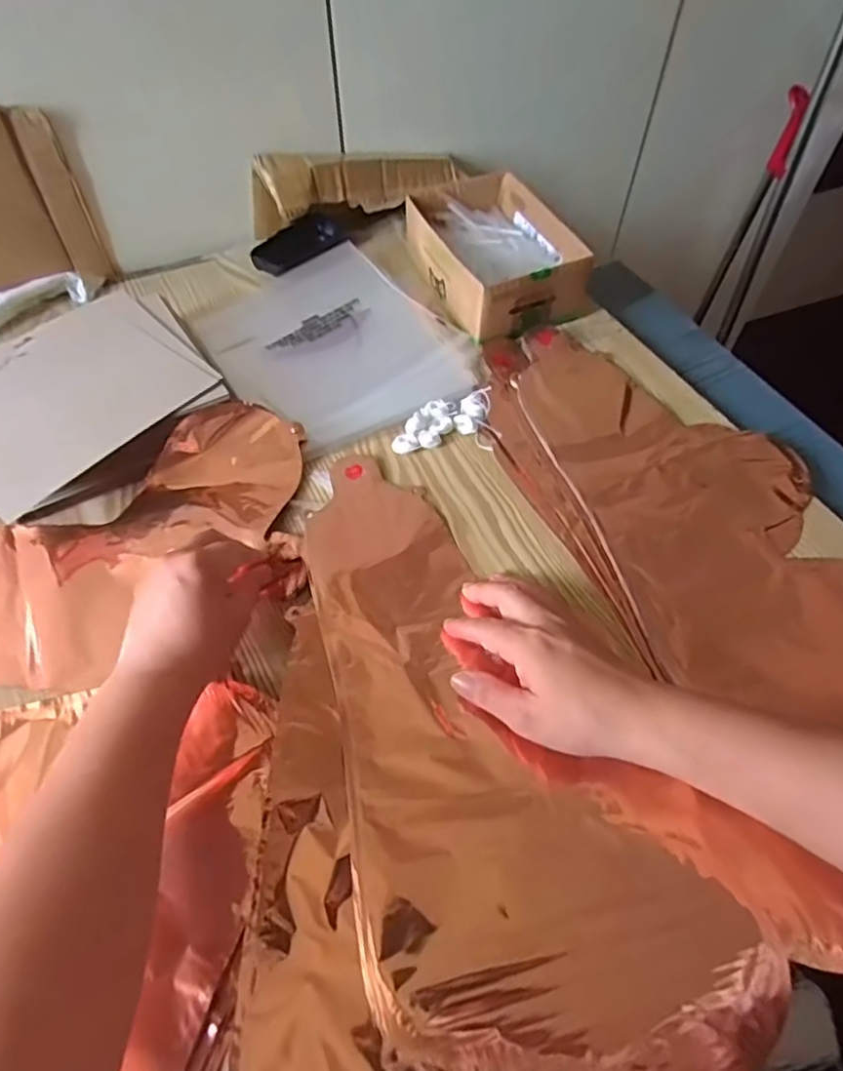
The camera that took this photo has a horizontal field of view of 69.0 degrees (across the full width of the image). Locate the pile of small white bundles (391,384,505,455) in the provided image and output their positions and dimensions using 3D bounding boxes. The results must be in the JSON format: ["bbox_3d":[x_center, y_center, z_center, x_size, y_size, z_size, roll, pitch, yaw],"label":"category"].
[{"bbox_3d":[0.020,-0.102,0.542,0.090,0.020,0.054,-6,57,-4],"label":"pile of small white bundles"}]

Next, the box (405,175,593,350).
[{"bbox_3d":[0.077,-0.300,0.648,0.137,0.057,0.201,-21,60,-14],"label":"box"}]

